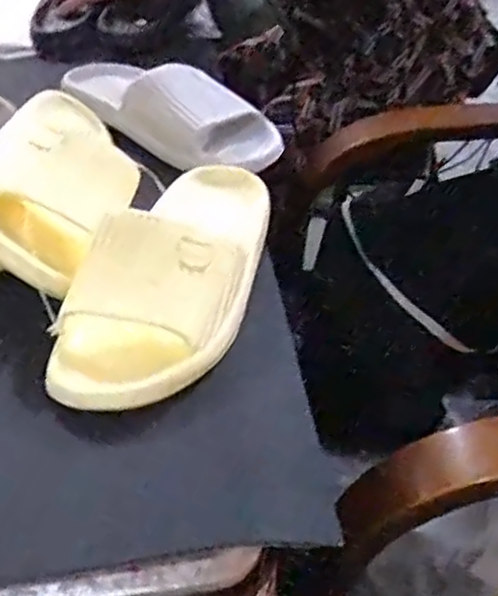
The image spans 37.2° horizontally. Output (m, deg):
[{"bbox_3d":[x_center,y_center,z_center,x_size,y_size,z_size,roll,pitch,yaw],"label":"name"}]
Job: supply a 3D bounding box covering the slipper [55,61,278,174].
[{"bbox_3d":[-0.077,-0.188,0.694,0.223,0.068,0.097,28,49,33],"label":"slipper"}]

